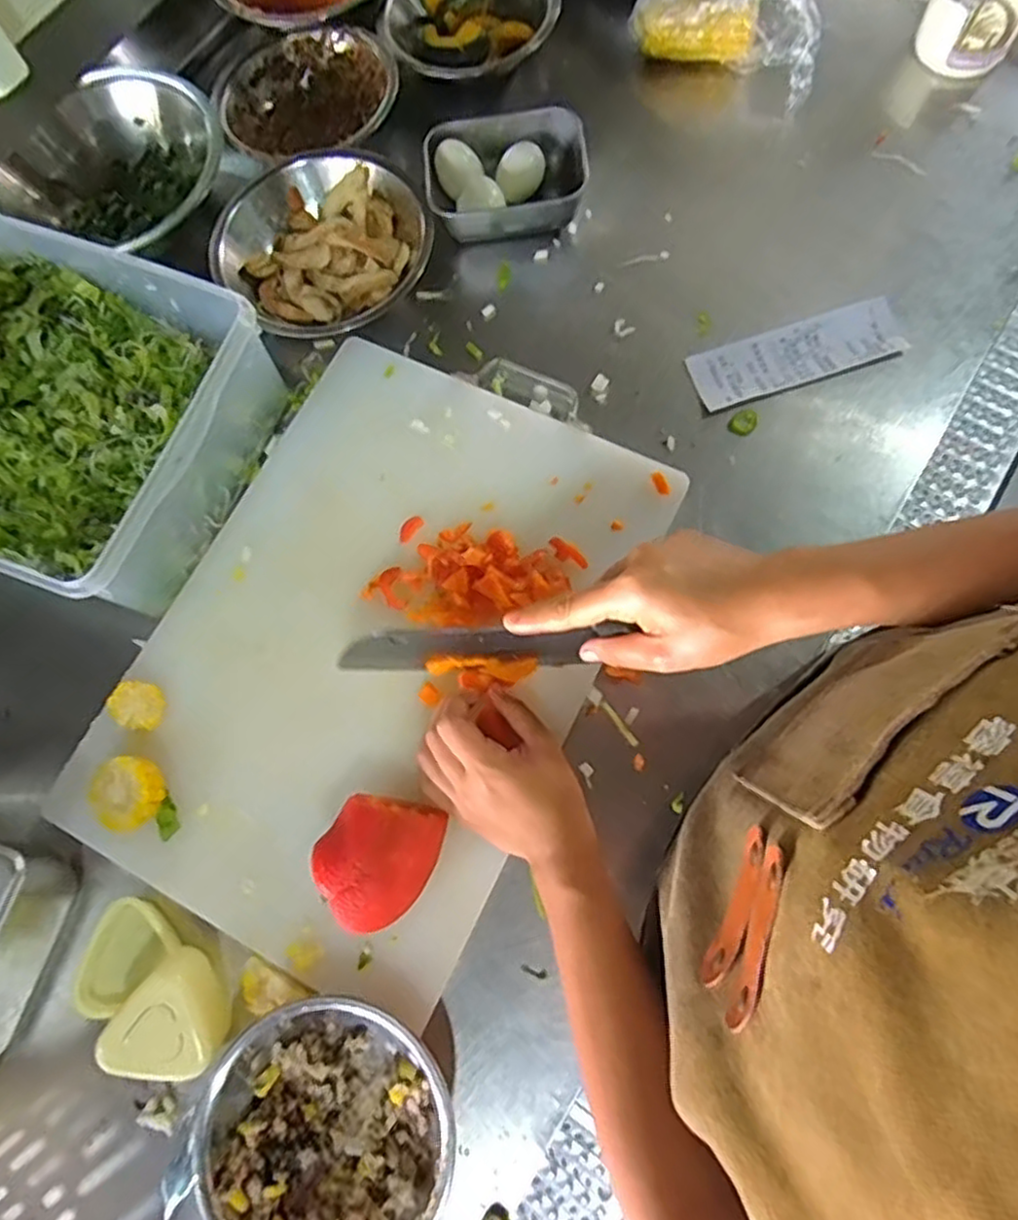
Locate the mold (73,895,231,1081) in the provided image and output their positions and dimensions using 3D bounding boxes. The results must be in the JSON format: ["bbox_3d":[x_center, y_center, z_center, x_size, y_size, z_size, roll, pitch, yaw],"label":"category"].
[{"bbox_3d":[-0.234,0.249,0.454,0.121,0.059,0.073,30,79,12],"label":"mold"}]

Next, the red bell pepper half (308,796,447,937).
[{"bbox_3d":[-0.084,0.162,0.447,0.071,0.051,0.076,-1,74,4],"label":"red bell pepper half"}]

